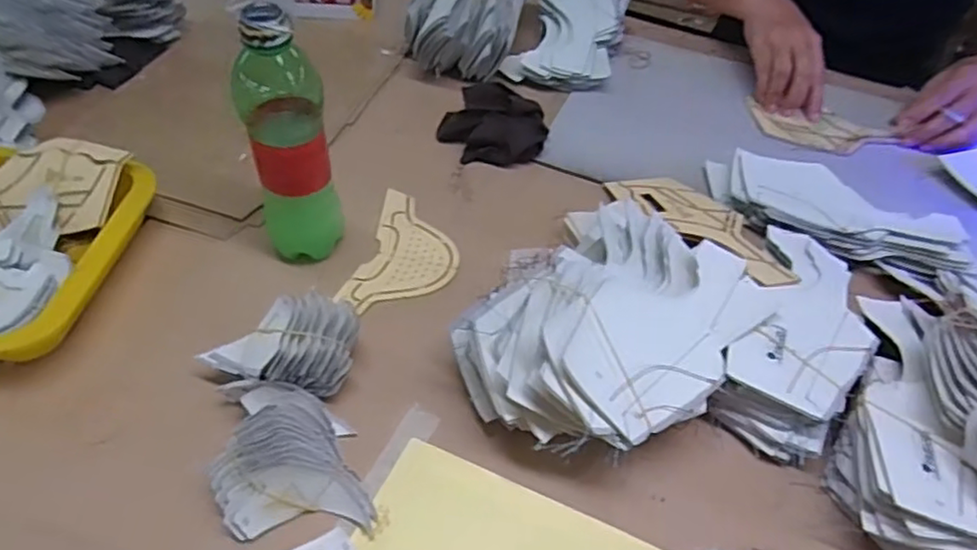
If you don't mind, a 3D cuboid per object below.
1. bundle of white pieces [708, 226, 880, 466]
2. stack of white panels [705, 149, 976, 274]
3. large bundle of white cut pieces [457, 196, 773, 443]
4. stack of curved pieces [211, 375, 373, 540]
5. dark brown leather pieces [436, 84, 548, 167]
[{"bbox_3d":[0.233,0.043,0.490,0.085,0.052,0.198,25,51,17],"label":"bundle of white pieces"},{"bbox_3d":[0.319,-0.055,0.601,0.226,0.026,0.107,14,49,9],"label":"stack of white panels"},{"bbox_3d":[0.084,0.030,0.465,0.170,0.094,0.220,35,55,24],"label":"large bundle of white cut pieces"},{"bbox_3d":[-0.120,0.111,0.413,0.091,0.044,0.089,-2,49,-6],"label":"stack of curved pieces"},{"bbox_3d":[0.004,-0.151,0.660,0.109,0.042,0.084,14,49,8],"label":"dark brown leather pieces"}]

